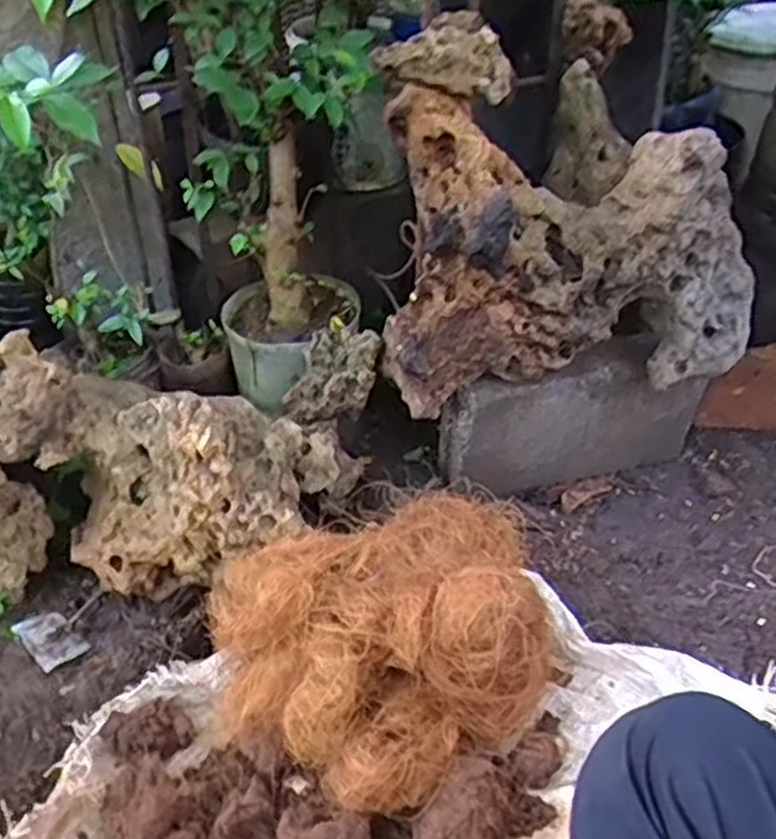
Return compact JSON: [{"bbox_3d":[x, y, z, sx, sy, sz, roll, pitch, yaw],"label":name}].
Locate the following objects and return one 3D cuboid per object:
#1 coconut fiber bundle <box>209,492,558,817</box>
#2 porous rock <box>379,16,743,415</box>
[{"bbox_3d":[0.011,0.172,0.650,0.274,0.126,0.219,-23,43,-25],"label":"coconut fiber bundle"},{"bbox_3d":[0.181,-0.179,0.723,0.356,0.304,0.159,-9,38,-10],"label":"porous rock"}]

